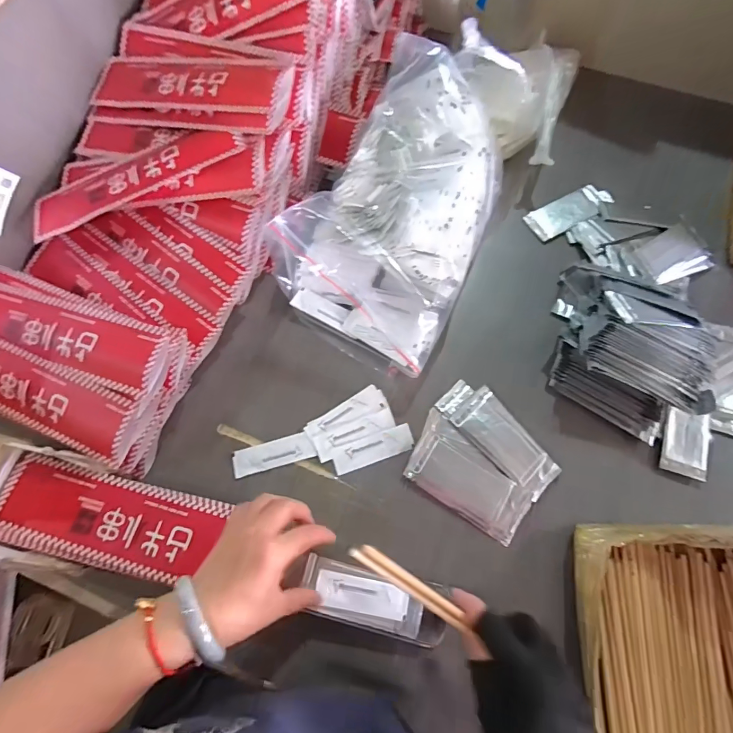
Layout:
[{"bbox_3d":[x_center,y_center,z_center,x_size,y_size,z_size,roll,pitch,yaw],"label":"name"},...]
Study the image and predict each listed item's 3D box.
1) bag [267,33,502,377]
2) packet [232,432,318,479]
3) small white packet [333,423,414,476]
[{"bbox_3d":[0.038,-0.189,0.484,0.227,0.127,0.322,27,73,8],"label":"bag"},{"bbox_3d":[-0.104,0.099,0.457,0.089,0.005,0.030,-16,75,-4],"label":"packet"},{"bbox_3d":[0.008,0.095,0.459,0.092,0.004,0.027,-21,77,-5],"label":"small white packet"}]

